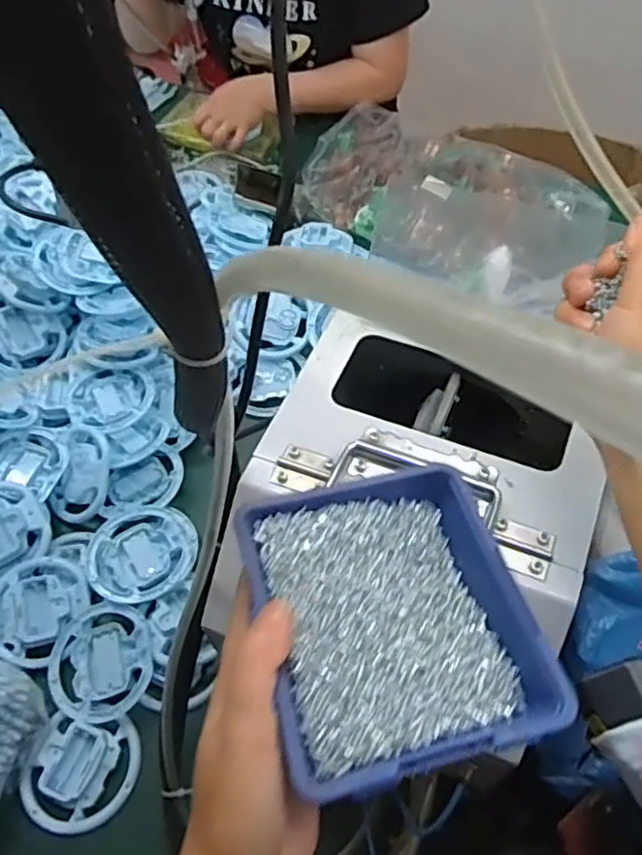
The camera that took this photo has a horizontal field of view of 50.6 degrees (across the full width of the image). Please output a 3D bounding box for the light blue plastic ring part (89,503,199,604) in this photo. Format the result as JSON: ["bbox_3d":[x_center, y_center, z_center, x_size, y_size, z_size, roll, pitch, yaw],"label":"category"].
[{"bbox_3d":[-0.185,0.127,0.704,0.110,0.017,0.113,-2,57,3],"label":"light blue plastic ring part"}]

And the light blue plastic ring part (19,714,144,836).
[{"bbox_3d":[-0.211,0.306,0.603,0.098,0.015,0.089,-1,57,3],"label":"light blue plastic ring part"}]

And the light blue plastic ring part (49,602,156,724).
[{"bbox_3d":[-0.208,0.225,0.651,0.102,0.022,0.103,-2,57,3],"label":"light blue plastic ring part"}]

